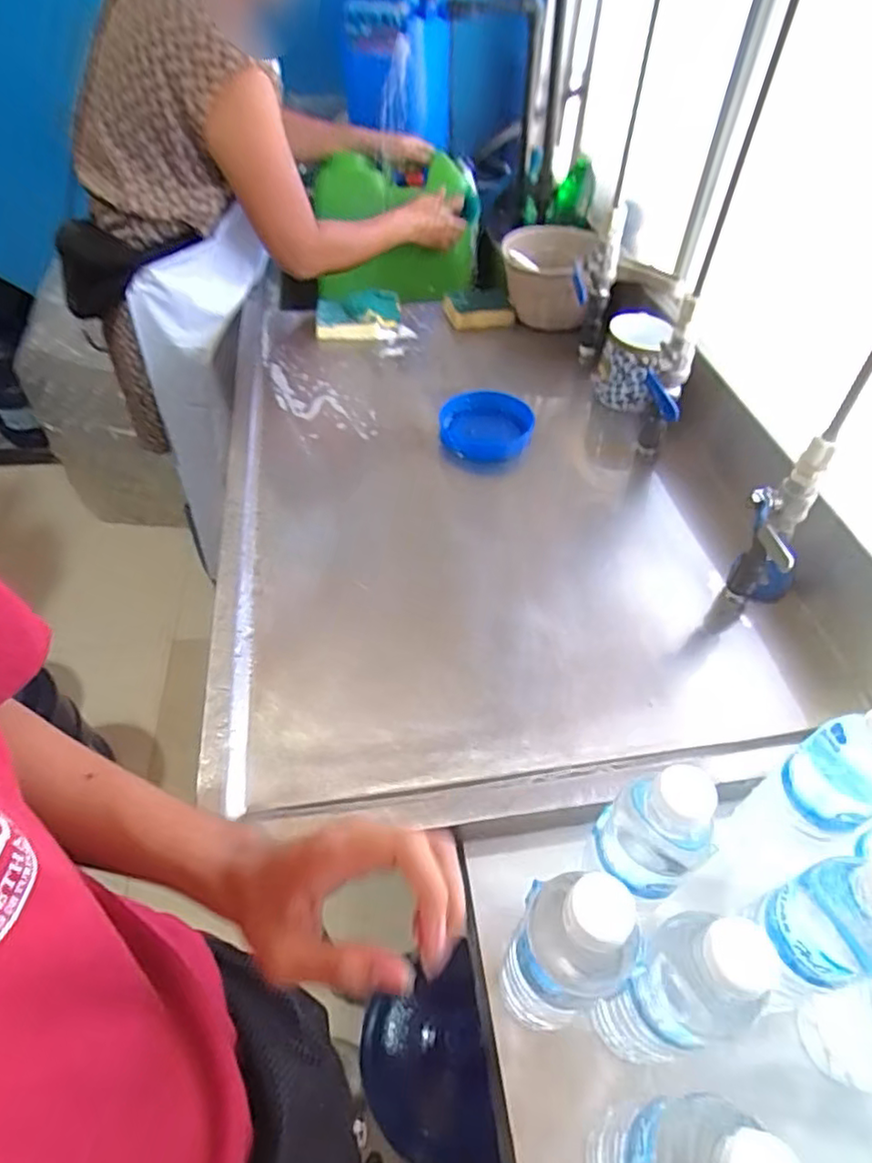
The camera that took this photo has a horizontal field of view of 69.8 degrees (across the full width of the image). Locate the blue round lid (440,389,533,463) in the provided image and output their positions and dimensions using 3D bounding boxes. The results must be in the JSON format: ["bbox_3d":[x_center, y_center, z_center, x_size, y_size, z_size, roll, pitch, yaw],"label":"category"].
[{"bbox_3d":[0.065,-0.206,0.834,0.121,0.041,0.111,1,49,-1],"label":"blue round lid"}]

